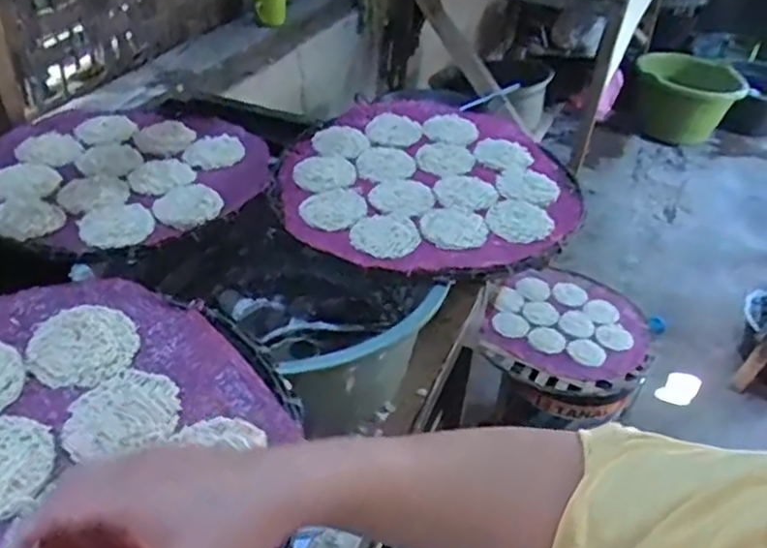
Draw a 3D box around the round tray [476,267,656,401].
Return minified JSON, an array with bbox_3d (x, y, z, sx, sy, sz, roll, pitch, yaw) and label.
[{"bbox_3d":[0.422,0.130,1.523,0.347,0.075,0.347,4,39,-3],"label":"round tray"}]

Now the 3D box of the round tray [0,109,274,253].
[{"bbox_3d":[-0.338,-0.132,0.862,0.354,0.024,0.329,4,39,-3],"label":"round tray"}]

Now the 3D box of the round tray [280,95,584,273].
[{"bbox_3d":[0.062,-0.131,0.896,0.381,0.038,0.411,4,39,-3],"label":"round tray"}]

